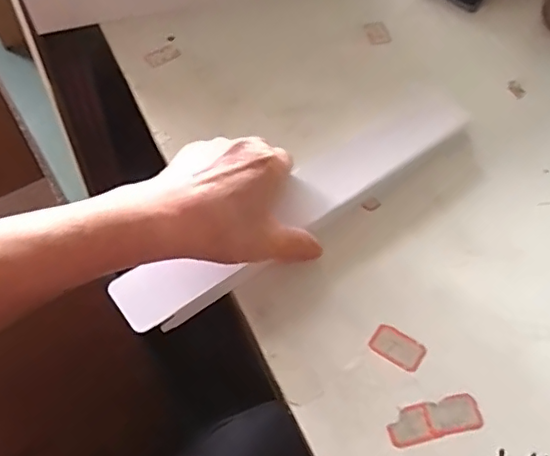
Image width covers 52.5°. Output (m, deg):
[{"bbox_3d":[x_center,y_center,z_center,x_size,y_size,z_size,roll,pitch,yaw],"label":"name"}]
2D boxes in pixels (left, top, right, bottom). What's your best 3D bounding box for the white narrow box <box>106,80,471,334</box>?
[{"bbox_3d":[0.030,-0.026,0.456,0.344,0.024,0.061,-35,61,-21],"label":"white narrow box"}]

